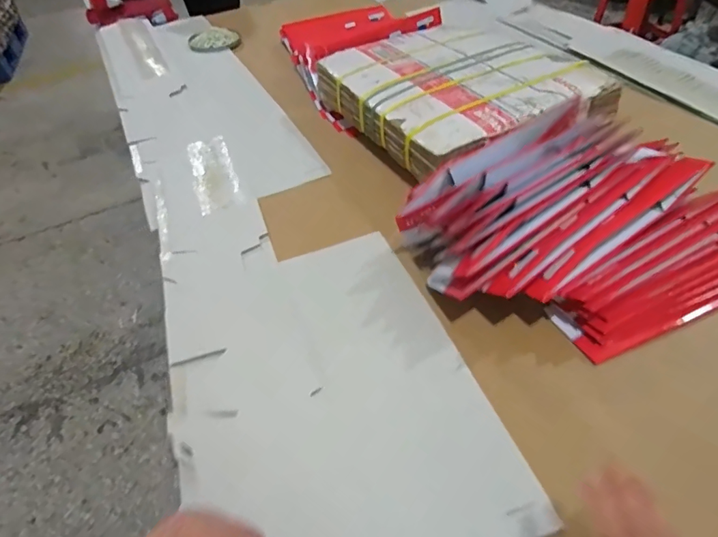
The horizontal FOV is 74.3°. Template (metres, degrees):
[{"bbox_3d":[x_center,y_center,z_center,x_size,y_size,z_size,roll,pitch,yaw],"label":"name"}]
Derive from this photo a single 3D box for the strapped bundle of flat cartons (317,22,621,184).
[{"bbox_3d":[0.222,-0.393,1.016,0.474,0.078,0.544,-22,46,-15],"label":"strapped bundle of flat cartons"}]

